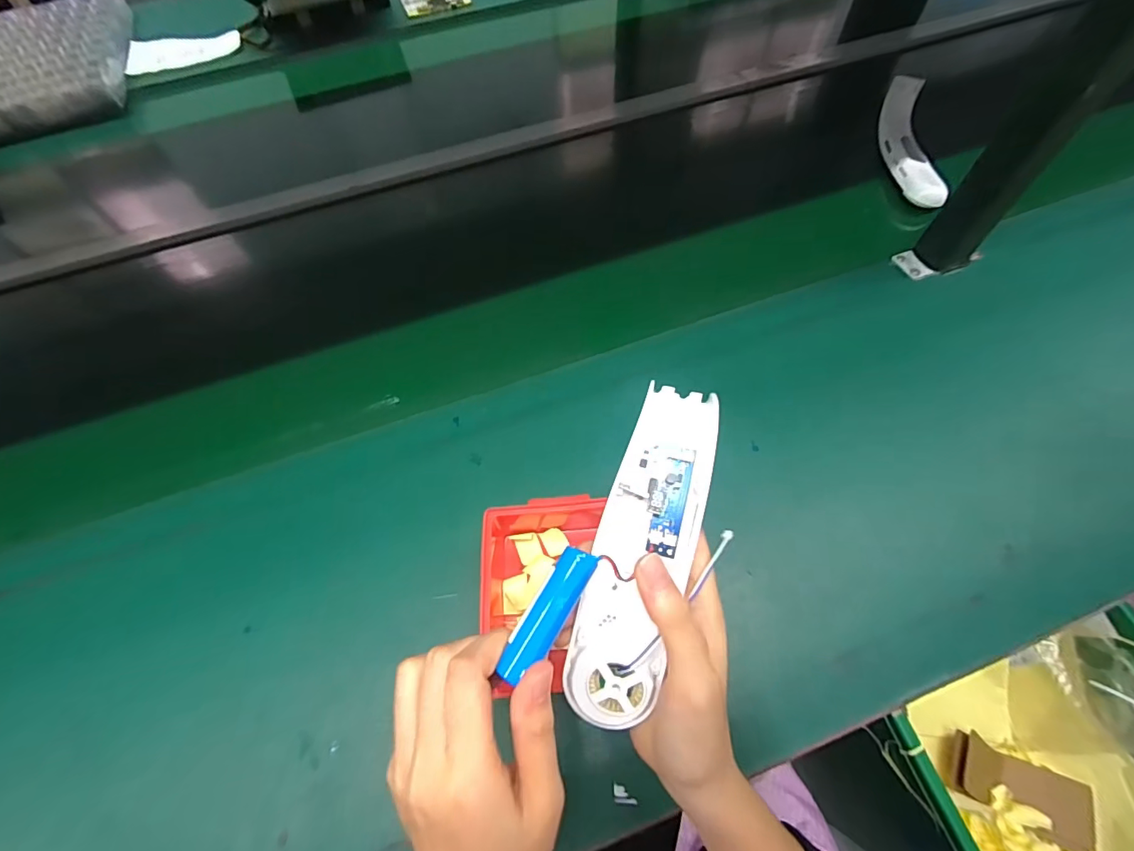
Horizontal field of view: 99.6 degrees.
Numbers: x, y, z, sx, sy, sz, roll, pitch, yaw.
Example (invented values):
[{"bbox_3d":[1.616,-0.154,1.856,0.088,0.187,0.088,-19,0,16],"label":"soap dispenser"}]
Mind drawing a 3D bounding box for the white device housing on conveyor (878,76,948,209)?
[{"bbox_3d":[0.449,-0.365,0.619,0.042,0.054,0.197,2,62,3],"label":"white device housing on conveyor"}]

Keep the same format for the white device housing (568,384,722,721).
[{"bbox_3d":[0.044,0.066,0.268,0.049,0.041,0.185,16,83,10],"label":"white device housing"}]

